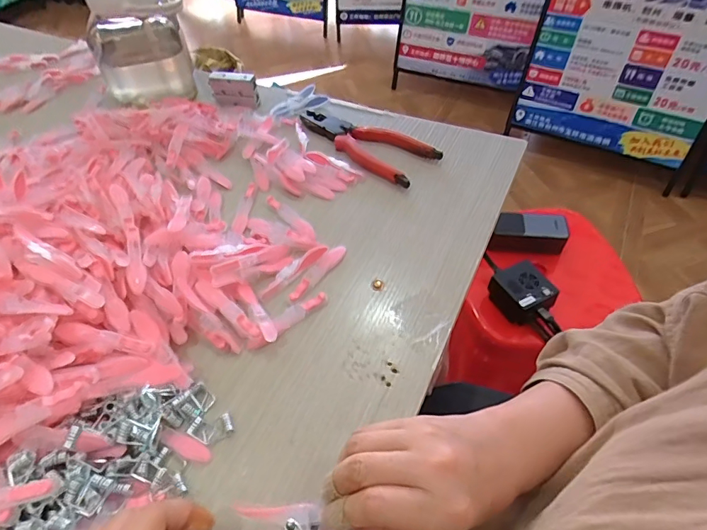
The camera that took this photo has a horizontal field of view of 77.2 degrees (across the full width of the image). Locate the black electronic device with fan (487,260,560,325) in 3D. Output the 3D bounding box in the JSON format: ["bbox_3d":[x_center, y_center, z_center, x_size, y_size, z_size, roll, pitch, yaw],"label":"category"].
[{"bbox_3d":[0.260,0.041,0.683,0.071,0.039,0.079,-25,53,-17],"label":"black electronic device with fan"}]

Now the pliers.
[{"bbox_3d":[0.004,-0.150,0.525,0.196,0.019,0.064,33,59,27],"label":"pliers"}]

